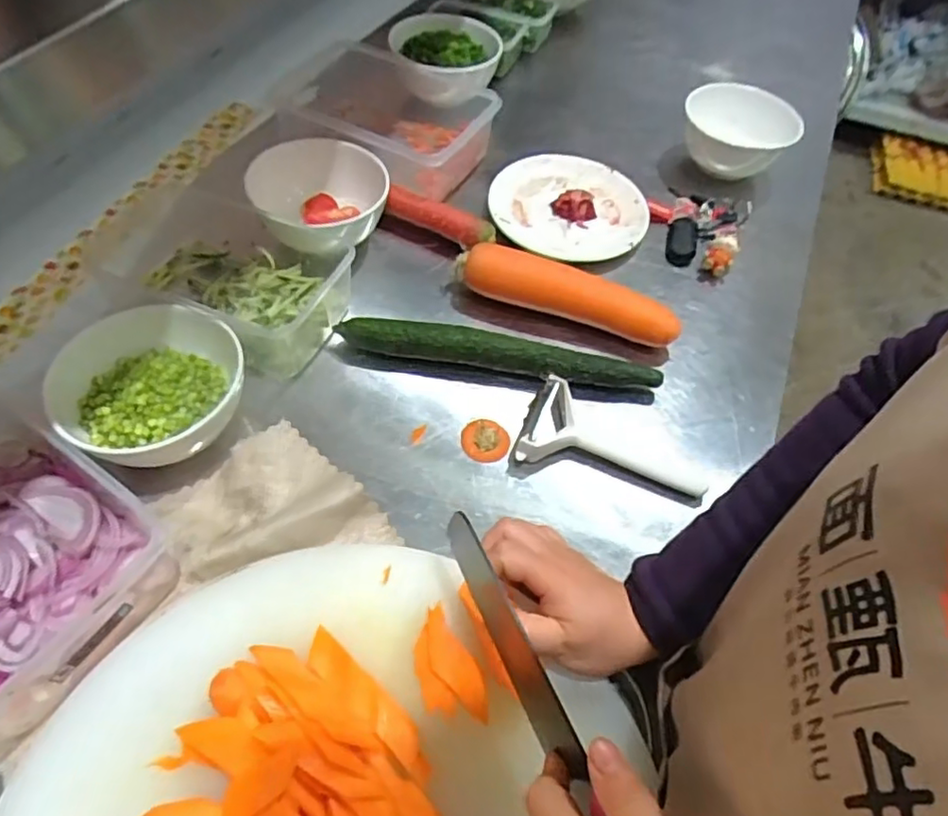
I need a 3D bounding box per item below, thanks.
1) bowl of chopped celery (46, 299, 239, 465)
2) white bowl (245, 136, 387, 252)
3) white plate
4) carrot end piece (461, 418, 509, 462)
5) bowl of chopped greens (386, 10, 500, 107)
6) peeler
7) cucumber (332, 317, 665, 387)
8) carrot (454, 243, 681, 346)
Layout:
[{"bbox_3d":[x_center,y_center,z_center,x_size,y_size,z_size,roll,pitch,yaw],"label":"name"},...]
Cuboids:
[{"bbox_3d":[-0.250,-0.013,0.496,0.127,0.063,0.136,36,59,19],"label":"bowl of chopped celery"},{"bbox_3d":[-0.161,-0.199,0.632,0.130,0.070,0.135,2,54,-3],"label":"white bowl"},{"bbox_3d":[0.104,-0.221,0.694,0.167,0.030,0.164,2,54,-3],"label":"white plate"},{"bbox_3d":[0.010,0.026,0.525,0.039,0.007,0.038,2,54,-3],"label":"carrot end piece"},{"bbox_3d":[-0.035,-0.421,0.794,0.130,0.075,0.143,2,54,-3],"label":"bowl of chopped greens"},{"bbox_3d":[0.113,0.036,0.518,0.153,0.028,0.086,20,55,9],"label":"peeler"},{"bbox_3d":[0.022,-0.049,0.568,0.280,0.032,0.032,9,54,1],"label":"cucumber"},{"bbox_3d":[0.087,-0.109,0.606,0.214,0.049,0.043,21,55,9],"label":"carrot"}]

